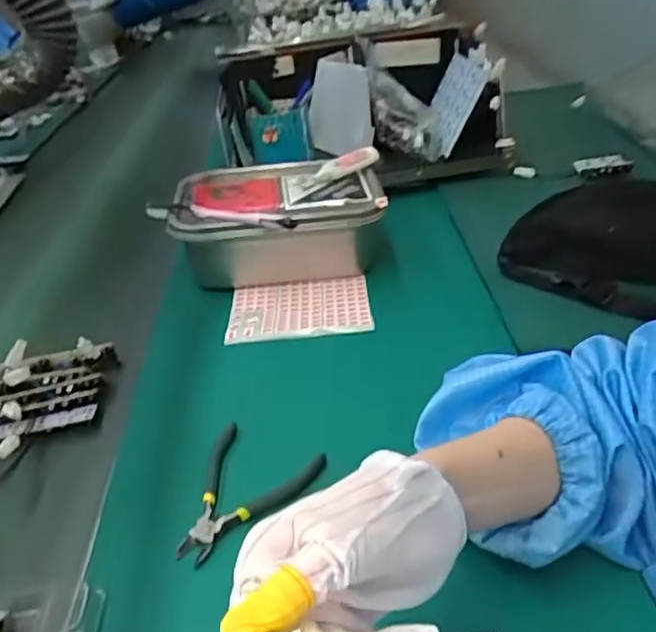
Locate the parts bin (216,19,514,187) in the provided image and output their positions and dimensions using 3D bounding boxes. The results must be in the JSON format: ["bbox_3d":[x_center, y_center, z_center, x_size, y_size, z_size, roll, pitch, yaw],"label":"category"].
[{"bbox_3d":[0.048,-0.321,0.927,0.393,0.182,0.303,-7,34,1],"label":"parts bin"}]

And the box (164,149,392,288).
[{"bbox_3d":[-0.056,-0.104,0.711,0.244,0.099,0.168,-11,35,-5],"label":"box"}]

